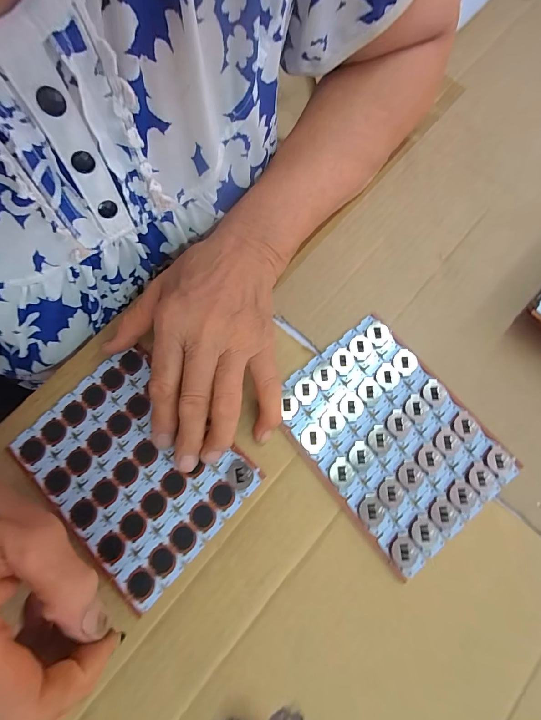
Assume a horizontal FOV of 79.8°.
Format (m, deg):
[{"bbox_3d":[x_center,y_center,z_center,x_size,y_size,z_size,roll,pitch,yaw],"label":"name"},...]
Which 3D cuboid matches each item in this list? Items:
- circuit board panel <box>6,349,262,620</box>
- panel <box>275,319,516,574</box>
[{"bbox_3d":[-0.096,0.074,0.229,0.141,0.004,0.110,42,76,12],"label":"circuit board panel"},{"bbox_3d":[0.083,0.054,0.232,0.109,0.008,0.147,-37,77,-9],"label":"panel"}]

